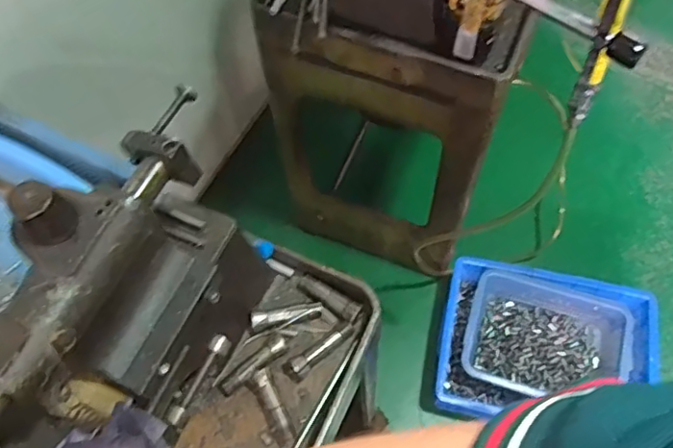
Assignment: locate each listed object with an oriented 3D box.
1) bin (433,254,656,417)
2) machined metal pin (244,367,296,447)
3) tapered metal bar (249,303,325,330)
[{"bbox_3d":[0.428,0.259,1.196,0.411,0.097,0.311,10,63,7],"label":"bin"},{"bbox_3d":[-0.063,0.181,0.581,0.024,0.020,0.076,-30,66,-13],"label":"machined metal pin"},{"bbox_3d":[-0.052,0.095,0.620,0.077,0.011,0.017,-12,63,-4],"label":"tapered metal bar"}]

